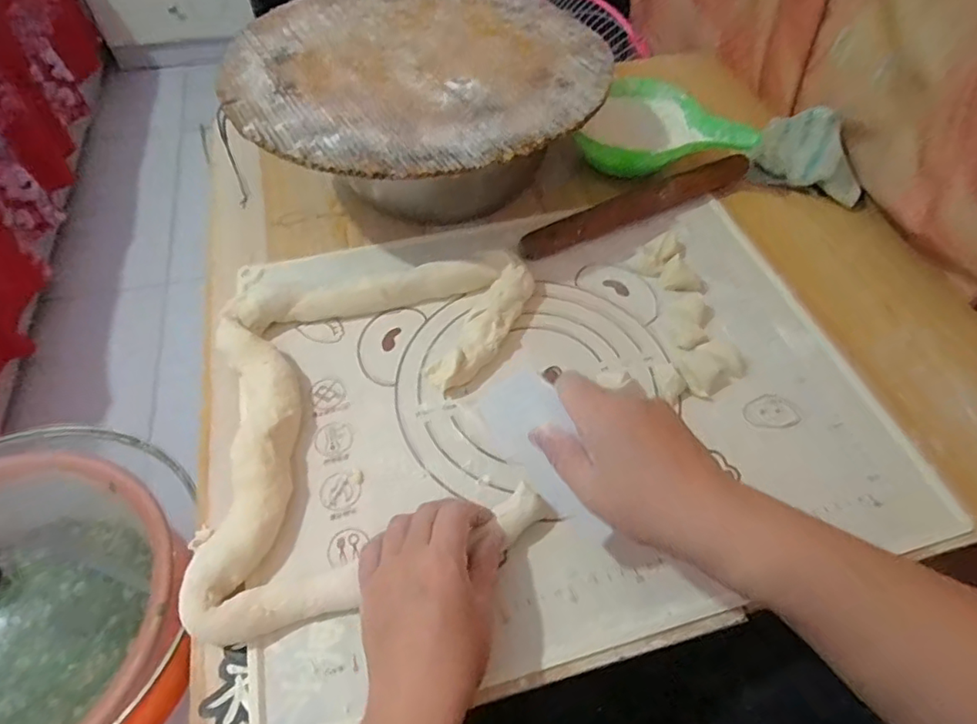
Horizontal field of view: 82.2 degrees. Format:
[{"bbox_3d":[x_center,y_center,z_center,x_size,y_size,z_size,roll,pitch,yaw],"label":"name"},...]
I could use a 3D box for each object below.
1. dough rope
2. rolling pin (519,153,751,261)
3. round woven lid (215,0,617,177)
[{"bbox_3d":[-0.083,0.031,0.445,0.294,0.033,0.284,-14,57,-12],"label":"dough rope"},{"bbox_3d":[0.160,-0.170,0.588,0.291,0.026,0.029,-25,60,-19],"label":"rolling pin"},{"bbox_3d":[-0.067,-0.291,0.534,0.346,0.016,0.347,1,55,-2],"label":"round woven lid"}]

